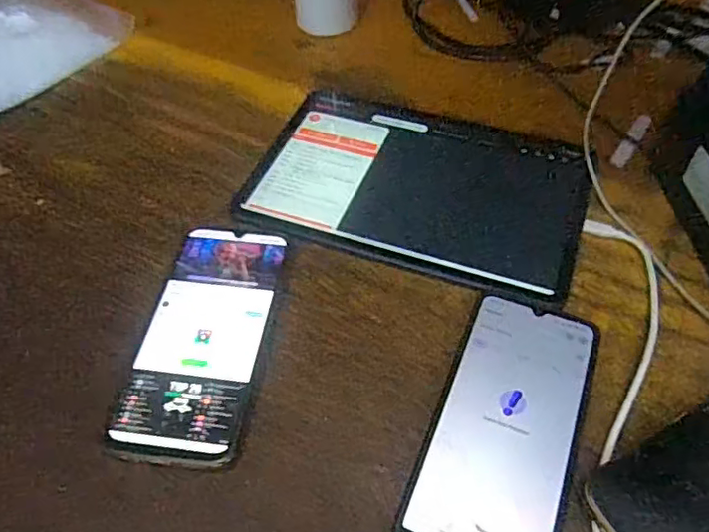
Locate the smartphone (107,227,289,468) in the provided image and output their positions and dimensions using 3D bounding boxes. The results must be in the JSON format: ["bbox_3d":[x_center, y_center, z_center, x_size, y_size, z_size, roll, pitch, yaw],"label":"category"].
[{"bbox_3d":[-0.094,0.041,0.374,0.077,0.006,0.166,4,51,5],"label":"smartphone"}]

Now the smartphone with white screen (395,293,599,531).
[{"bbox_3d":[0.087,0.089,0.333,0.077,0.007,0.169,18,54,15],"label":"smartphone with white screen"}]

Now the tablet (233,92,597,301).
[{"bbox_3d":[0.051,-0.069,0.461,0.250,0.006,0.164,15,53,14],"label":"tablet"}]

